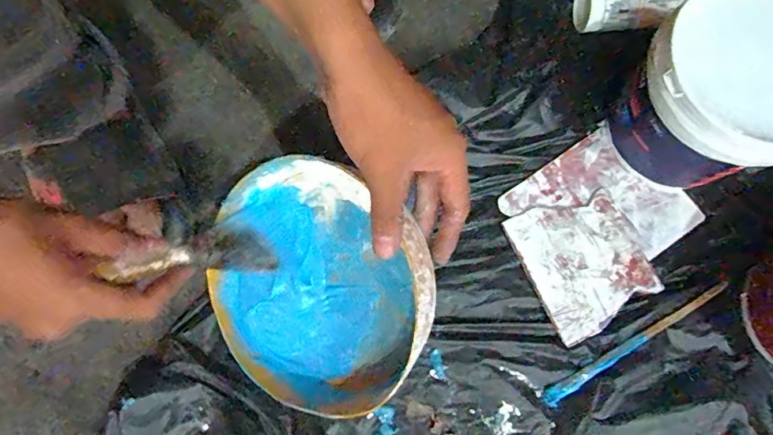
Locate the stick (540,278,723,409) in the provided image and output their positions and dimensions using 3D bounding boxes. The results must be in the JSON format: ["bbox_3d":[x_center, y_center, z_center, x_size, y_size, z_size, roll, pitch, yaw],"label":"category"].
[{"bbox_3d":[0.220,0.110,0.440,0.194,0.007,0.015,-32,79,-6],"label":"stick"}]

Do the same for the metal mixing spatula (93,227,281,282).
[{"bbox_3d":[-0.143,0.030,0.369,0.017,0.129,0.042,-32,74,40],"label":"metal mixing spatula"}]

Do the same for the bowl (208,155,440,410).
[{"bbox_3d":[-0.062,0.055,0.391,0.202,0.057,0.195,46,103,12],"label":"bowl"}]

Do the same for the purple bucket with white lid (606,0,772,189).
[{"bbox_3d":[0.279,-0.099,0.425,0.136,0.142,0.139,0,77,1],"label":"purple bucket with white lid"}]

